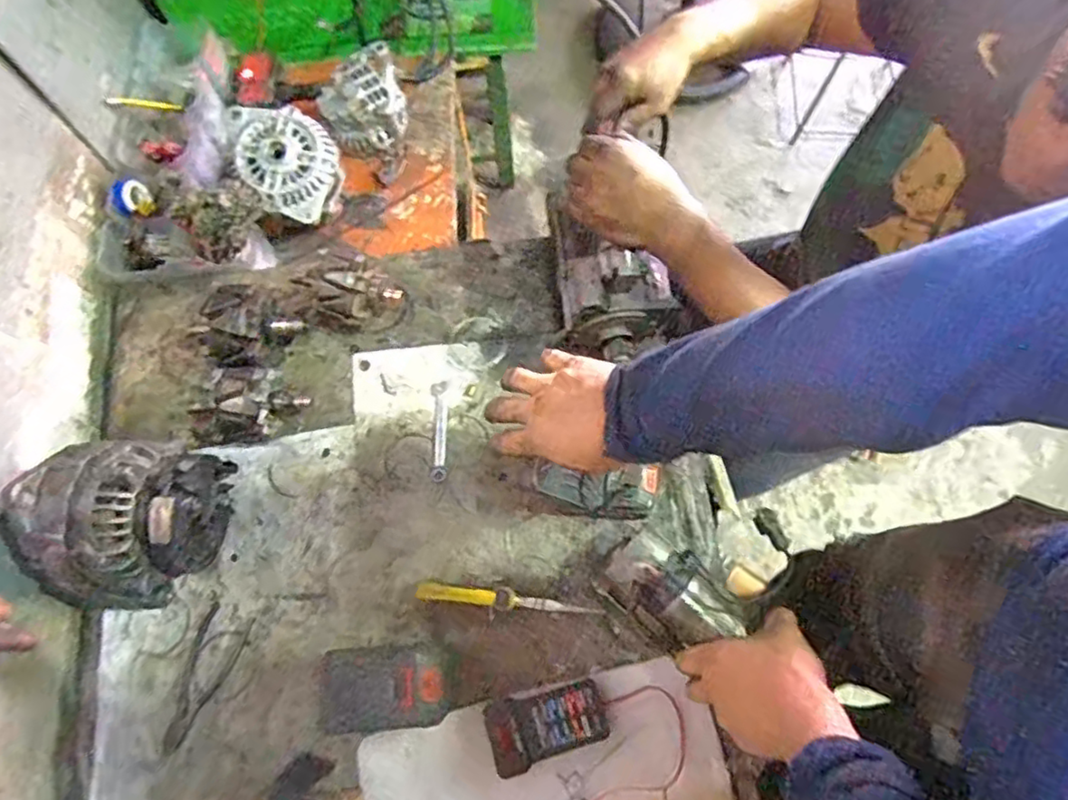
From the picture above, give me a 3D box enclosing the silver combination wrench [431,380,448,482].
[{"bbox_3d":[-0.116,0.036,0.792,0.018,0.004,0.126,-3,69,0],"label":"silver combination wrench"}]

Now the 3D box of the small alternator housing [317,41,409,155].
[{"bbox_3d":[-0.265,-0.465,1.007,0.130,0.072,0.152,-17,72,-4],"label":"small alternator housing"}]

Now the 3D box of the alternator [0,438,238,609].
[{"bbox_3d":[-0.423,0.129,0.682,0.184,0.151,0.161,-1,72,2],"label":"alternator"}]

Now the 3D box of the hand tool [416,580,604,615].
[{"bbox_3d":[-0.024,0.215,0.698,0.192,0.052,0.021,4,69,2],"label":"hand tool"}]

